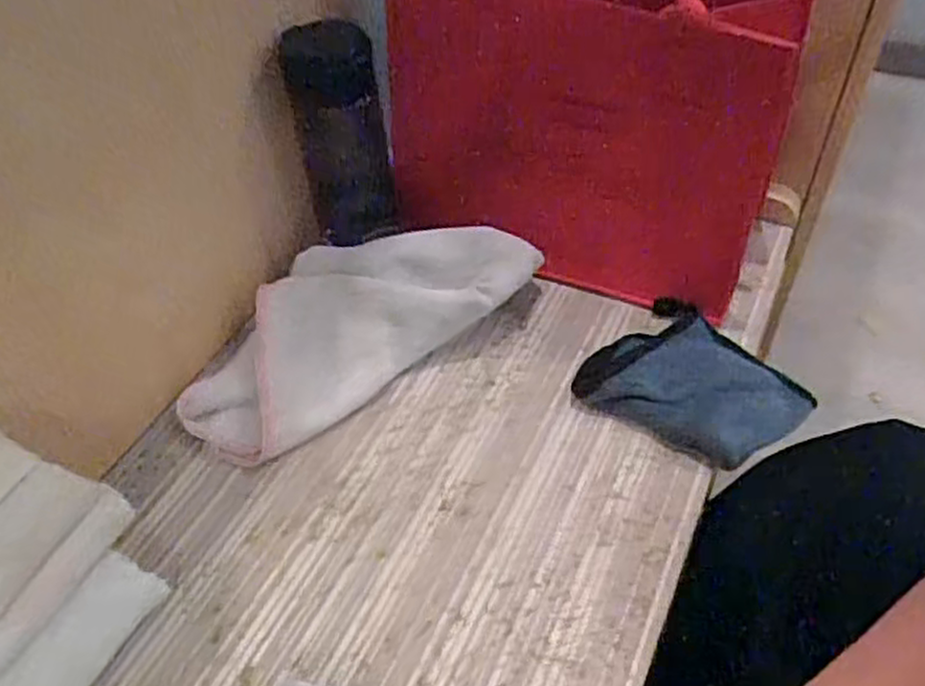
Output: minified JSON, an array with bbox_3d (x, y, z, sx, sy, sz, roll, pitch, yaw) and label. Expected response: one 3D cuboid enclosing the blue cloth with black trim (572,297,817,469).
[{"bbox_3d":[0.172,0.031,0.565,0.141,0.021,0.121,33,58,30],"label":"blue cloth with black trim"}]

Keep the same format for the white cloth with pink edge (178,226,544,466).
[{"bbox_3d":[-0.083,-0.021,0.596,0.288,0.050,0.118,-32,51,-8],"label":"white cloth with pink edge"}]

